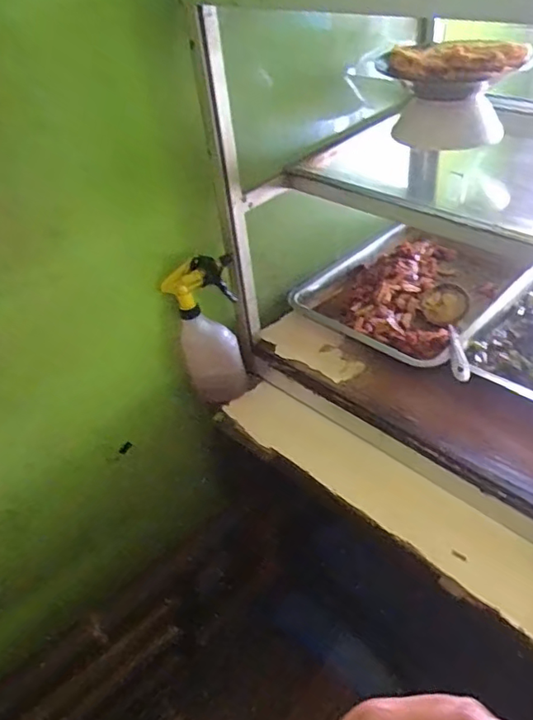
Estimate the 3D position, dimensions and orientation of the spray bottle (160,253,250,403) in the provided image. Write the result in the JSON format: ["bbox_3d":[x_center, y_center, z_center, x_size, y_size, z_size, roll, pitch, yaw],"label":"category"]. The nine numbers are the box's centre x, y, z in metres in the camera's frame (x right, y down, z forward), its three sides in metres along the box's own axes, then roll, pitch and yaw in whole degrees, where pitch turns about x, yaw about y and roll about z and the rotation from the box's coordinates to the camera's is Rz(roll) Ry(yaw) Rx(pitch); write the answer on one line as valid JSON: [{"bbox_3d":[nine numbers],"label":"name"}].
[{"bbox_3d":[-0.086,-0.040,0.852,0.098,0.219,0.065,-18,41,-15],"label":"spray bottle"}]

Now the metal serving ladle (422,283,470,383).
[{"bbox_3d":[0.269,-0.040,0.817,0.066,0.054,0.267,3,26,10],"label":"metal serving ladle"}]

